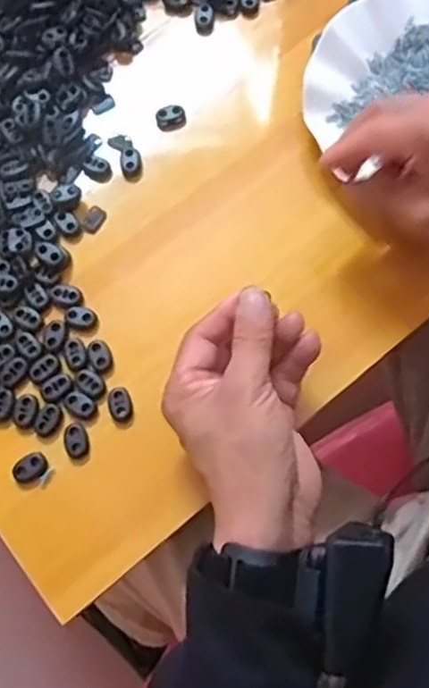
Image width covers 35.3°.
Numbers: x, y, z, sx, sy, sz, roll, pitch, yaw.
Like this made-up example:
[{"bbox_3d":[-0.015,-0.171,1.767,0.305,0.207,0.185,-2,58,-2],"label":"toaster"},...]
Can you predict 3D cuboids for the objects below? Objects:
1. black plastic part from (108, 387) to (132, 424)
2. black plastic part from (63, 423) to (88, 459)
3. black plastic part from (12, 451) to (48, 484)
[{"bbox_3d":[-0.060,0.038,0.427,0.014,0.005,0.022,-14,73,-2],"label":"black plastic part"},{"bbox_3d":[-0.086,0.060,0.419,0.014,0.004,0.022,-14,73,-2],"label":"black plastic part"},{"bbox_3d":[-0.114,0.077,0.418,0.022,0.005,0.015,-36,75,-9],"label":"black plastic part"}]

